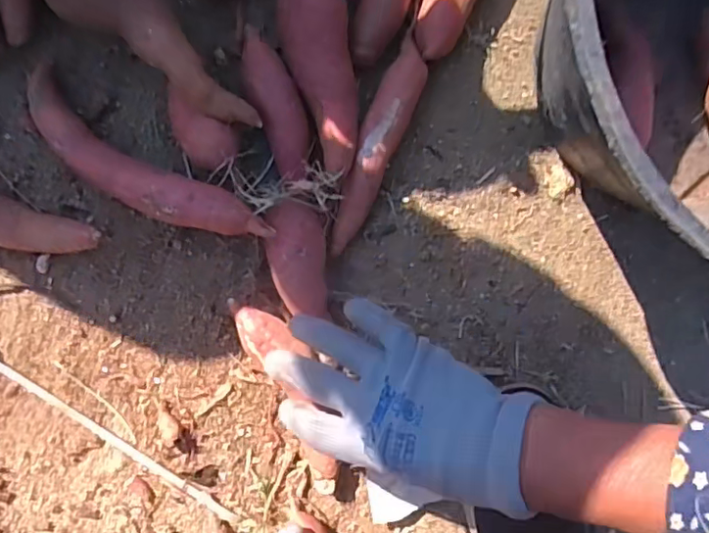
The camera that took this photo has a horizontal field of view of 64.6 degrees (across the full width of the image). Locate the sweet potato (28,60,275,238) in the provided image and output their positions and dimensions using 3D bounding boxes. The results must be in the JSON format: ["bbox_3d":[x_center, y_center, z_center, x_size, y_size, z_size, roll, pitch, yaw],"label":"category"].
[{"bbox_3d":[-0.147,-0.066,0.383,0.190,0.048,0.048,37,89,-5],"label":"sweet potato"}]

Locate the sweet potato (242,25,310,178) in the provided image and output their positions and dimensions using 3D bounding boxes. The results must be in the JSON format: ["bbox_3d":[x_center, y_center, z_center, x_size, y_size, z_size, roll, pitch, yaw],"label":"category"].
[{"bbox_3d":[-0.054,-0.112,0.394,0.030,0.032,0.101,-21,93,-4],"label":"sweet potato"}]

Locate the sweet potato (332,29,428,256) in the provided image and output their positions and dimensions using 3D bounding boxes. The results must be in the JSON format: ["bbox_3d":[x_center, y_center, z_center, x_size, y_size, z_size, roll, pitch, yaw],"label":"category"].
[{"bbox_3d":[0.015,-0.087,0.401,0.029,0.029,0.157,24,90,-5],"label":"sweet potato"}]

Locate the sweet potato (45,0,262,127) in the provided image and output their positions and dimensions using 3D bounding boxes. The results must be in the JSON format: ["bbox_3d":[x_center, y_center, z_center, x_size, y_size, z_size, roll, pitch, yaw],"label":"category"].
[{"bbox_3d":[-0.143,-0.158,0.373,0.197,0.056,0.046,36,89,-5],"label":"sweet potato"}]

